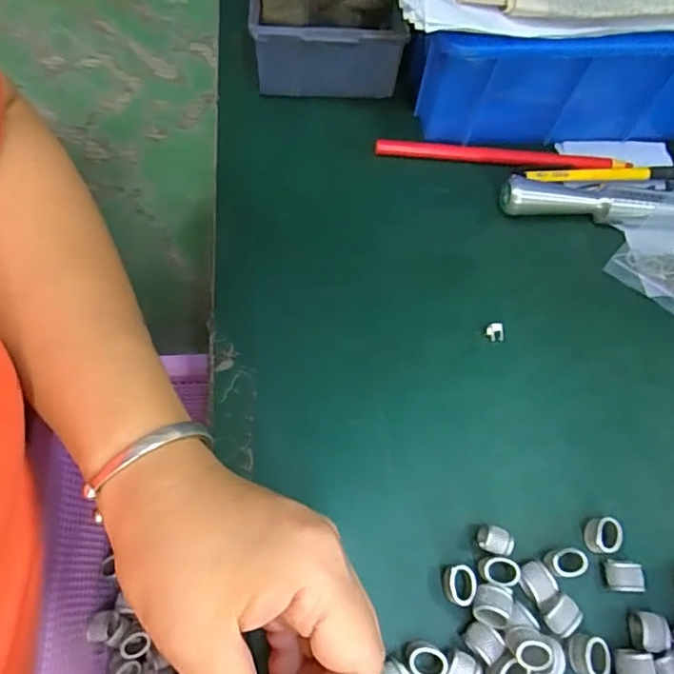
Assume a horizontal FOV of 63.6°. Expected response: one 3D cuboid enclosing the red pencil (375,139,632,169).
[{"bbox_3d":[0.105,-0.115,0.348,0.158,0.006,0.011,5,66,-2],"label":"red pencil"}]

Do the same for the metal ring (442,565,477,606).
[{"bbox_3d":[0.056,0.114,0.249,0.013,0.014,0.016,-7,65,-6],"label":"metal ring"}]

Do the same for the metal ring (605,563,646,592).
[{"bbox_3d":[0.135,0.113,0.257,0.015,0.012,0.012,4,64,-1],"label":"metal ring"}]

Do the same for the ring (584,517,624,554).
[{"bbox_3d":[0.129,0.096,0.263,0.014,0.014,0.015,32,67,12],"label":"ring"}]

